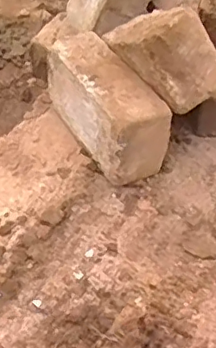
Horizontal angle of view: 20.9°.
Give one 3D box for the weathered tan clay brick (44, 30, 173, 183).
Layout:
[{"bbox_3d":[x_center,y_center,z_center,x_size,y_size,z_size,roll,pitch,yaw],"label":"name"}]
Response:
[{"bbox_3d":[-0.004,-0.089,0.796,0.078,0.116,0.209,-21,51,-20],"label":"weathered tan clay brick"}]

